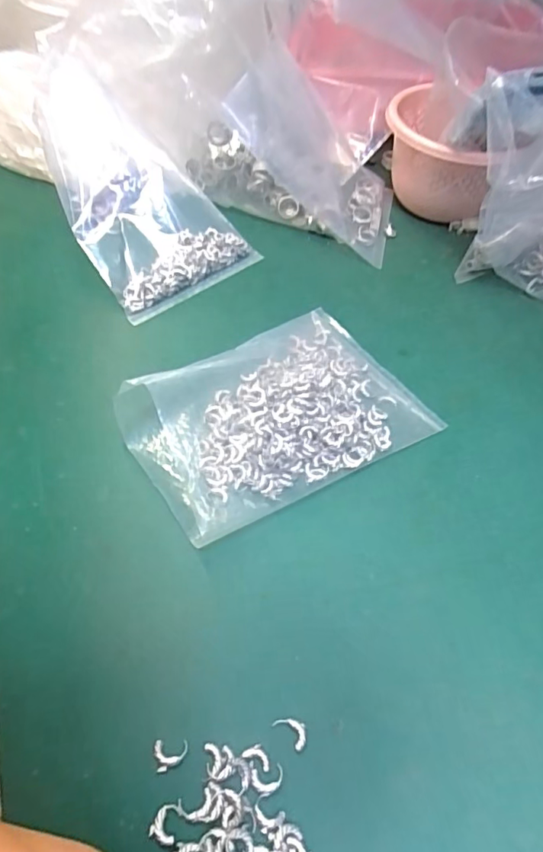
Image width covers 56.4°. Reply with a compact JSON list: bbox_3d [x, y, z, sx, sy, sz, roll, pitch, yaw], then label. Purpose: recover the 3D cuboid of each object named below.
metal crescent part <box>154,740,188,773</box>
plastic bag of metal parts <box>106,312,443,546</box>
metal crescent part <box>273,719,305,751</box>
[{"bbox_3d":[-0.047,0.155,0.239,0.016,0.004,0.013,-4,54,-7],"label":"metal crescent part"},{"bbox_3d":[0.003,-0.017,0.354,0.192,0.031,0.133,-25,59,-20],"label":"plastic bag of metal parts"},{"bbox_3d":[0.010,0.148,0.248,0.017,0.004,0.011,34,59,19],"label":"metal crescent part"}]

